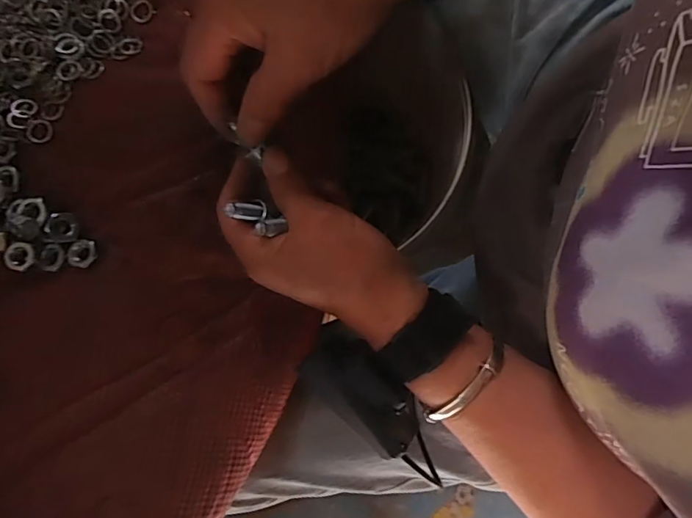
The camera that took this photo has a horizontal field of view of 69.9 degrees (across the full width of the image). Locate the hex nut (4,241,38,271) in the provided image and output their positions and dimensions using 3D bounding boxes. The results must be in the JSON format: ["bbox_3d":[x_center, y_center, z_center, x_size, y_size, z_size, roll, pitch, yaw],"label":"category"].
[{"bbox_3d":[-0.179,-0.002,0.272,0.015,0.007,0.016,16,83,4],"label":"hex nut"}]

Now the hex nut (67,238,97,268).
[{"bbox_3d":[-0.148,-0.003,0.277,0.014,0.004,0.016,38,85,6],"label":"hex nut"}]

